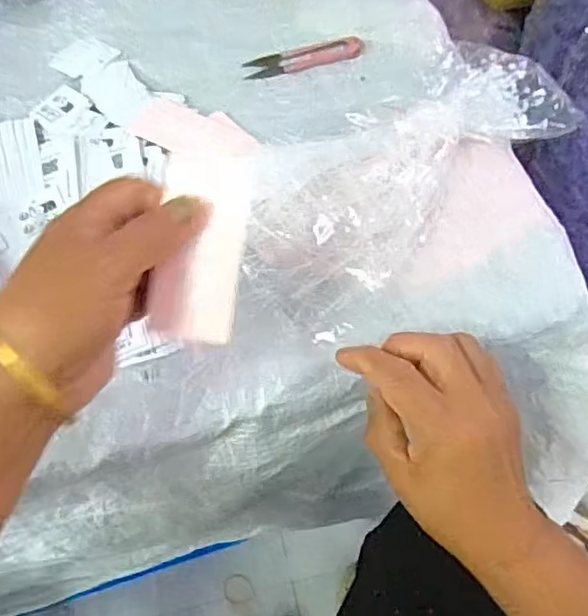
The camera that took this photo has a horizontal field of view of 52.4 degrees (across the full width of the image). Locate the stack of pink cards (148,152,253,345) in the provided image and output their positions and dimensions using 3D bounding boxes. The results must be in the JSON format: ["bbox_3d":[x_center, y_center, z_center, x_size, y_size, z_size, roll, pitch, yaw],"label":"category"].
[{"bbox_3d":[-0.048,-0.032,0.311,0.044,0.004,0.096,9,89,4],"label":"stack of pink cards"}]

